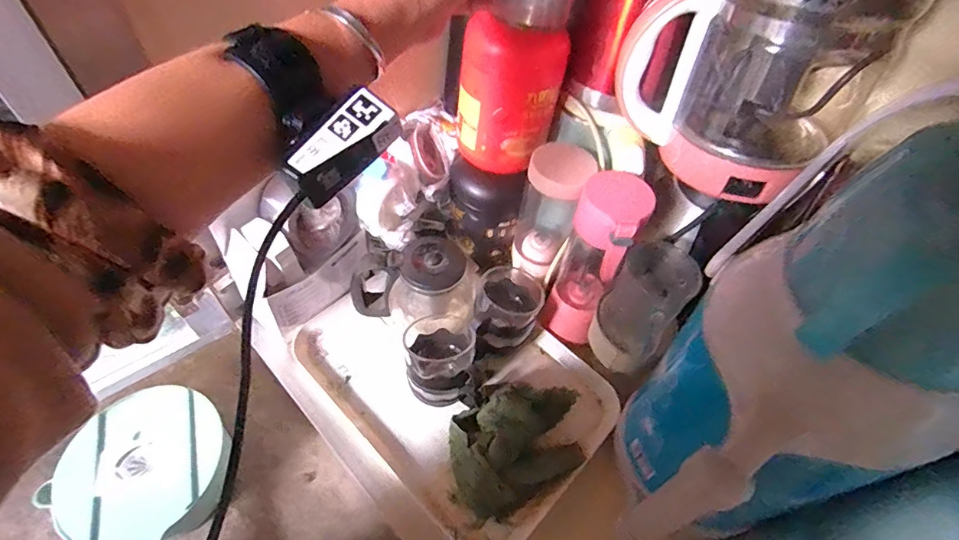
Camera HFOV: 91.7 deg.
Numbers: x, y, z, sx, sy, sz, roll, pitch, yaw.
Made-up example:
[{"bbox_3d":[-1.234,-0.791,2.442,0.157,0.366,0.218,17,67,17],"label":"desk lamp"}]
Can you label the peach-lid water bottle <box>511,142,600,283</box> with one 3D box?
[{"bbox_3d":[0.081,-0.064,0.549,0.064,0.165,0.071,9,53,1],"label":"peach-lid water bottle"}]

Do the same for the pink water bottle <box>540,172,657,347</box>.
[{"bbox_3d":[0.124,-0.004,0.537,0.068,0.221,0.087,21,54,10],"label":"pink water bottle"}]

